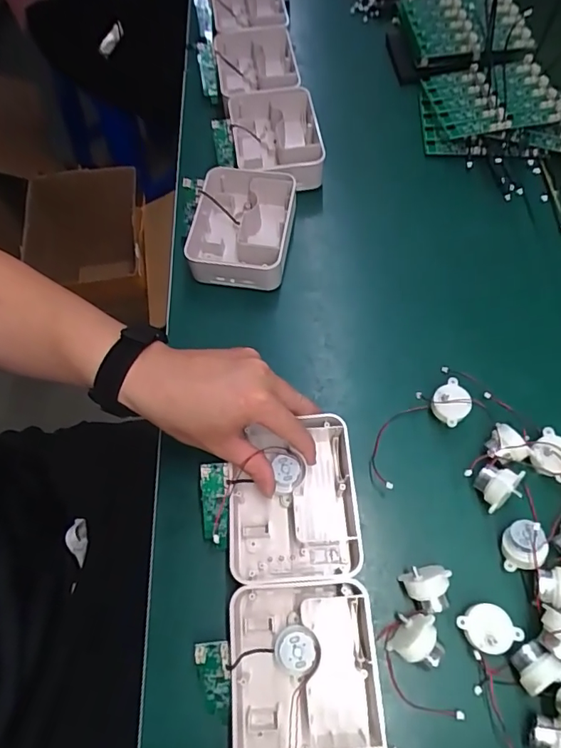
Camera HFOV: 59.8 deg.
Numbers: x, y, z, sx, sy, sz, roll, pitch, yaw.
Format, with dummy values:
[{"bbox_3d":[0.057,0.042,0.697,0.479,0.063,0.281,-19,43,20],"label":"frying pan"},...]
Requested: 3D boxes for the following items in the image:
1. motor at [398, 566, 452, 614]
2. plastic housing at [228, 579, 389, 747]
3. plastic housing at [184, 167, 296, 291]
[{"bbox_3d":[0.112,0.163,0.375,0.038,0.030,0.031,-7,82,19],"label":"motor"},{"bbox_3d":[0.016,0.219,0.345,0.098,0.047,0.124,-3,65,-3],"label":"plastic housing"},{"bbox_3d":[-0.044,-0.156,0.527,0.108,0.045,0.135,7,65,2],"label":"plastic housing"}]

